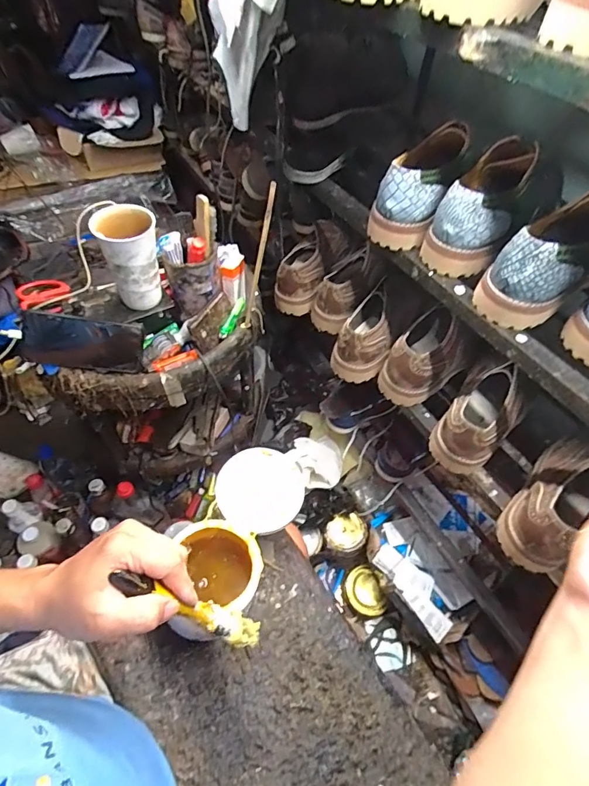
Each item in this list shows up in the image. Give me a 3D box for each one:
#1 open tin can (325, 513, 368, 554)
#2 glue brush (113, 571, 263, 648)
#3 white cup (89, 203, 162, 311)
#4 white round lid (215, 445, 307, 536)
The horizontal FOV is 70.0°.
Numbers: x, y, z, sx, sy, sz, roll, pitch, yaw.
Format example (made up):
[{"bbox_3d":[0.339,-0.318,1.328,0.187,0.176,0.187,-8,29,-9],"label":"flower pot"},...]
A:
[{"bbox_3d":[0.125,0.338,1.003,0.094,0.058,0.088,-6,66,7],"label":"open tin can"},{"bbox_3d":[-0.086,0.187,0.361,0.012,0.157,0.025,-17,43,35],"label":"glue brush"},{"bbox_3d":[-0.244,-0.200,0.646,0.078,0.147,0.080,2,53,-2],"label":"white cup"},{"bbox_3d":[-0.042,0.119,0.529,0.106,0.017,0.108,2,53,-2],"label":"white round lid"}]

